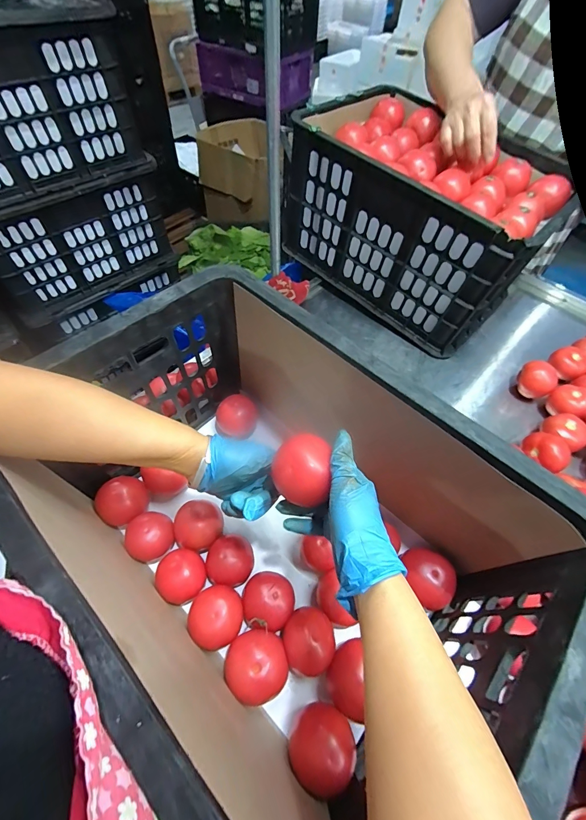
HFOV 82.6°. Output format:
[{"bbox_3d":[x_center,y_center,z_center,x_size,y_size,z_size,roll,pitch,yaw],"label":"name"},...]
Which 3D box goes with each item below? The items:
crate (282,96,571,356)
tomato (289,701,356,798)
[{"bbox_3d":[0.257,-0.397,0.709,0.480,0.272,0.295,40,64,21],"label":"crate"},{"bbox_3d":[0.028,0.340,0.340,0.063,0.060,0.055,-25,62,-17],"label":"tomato"}]

